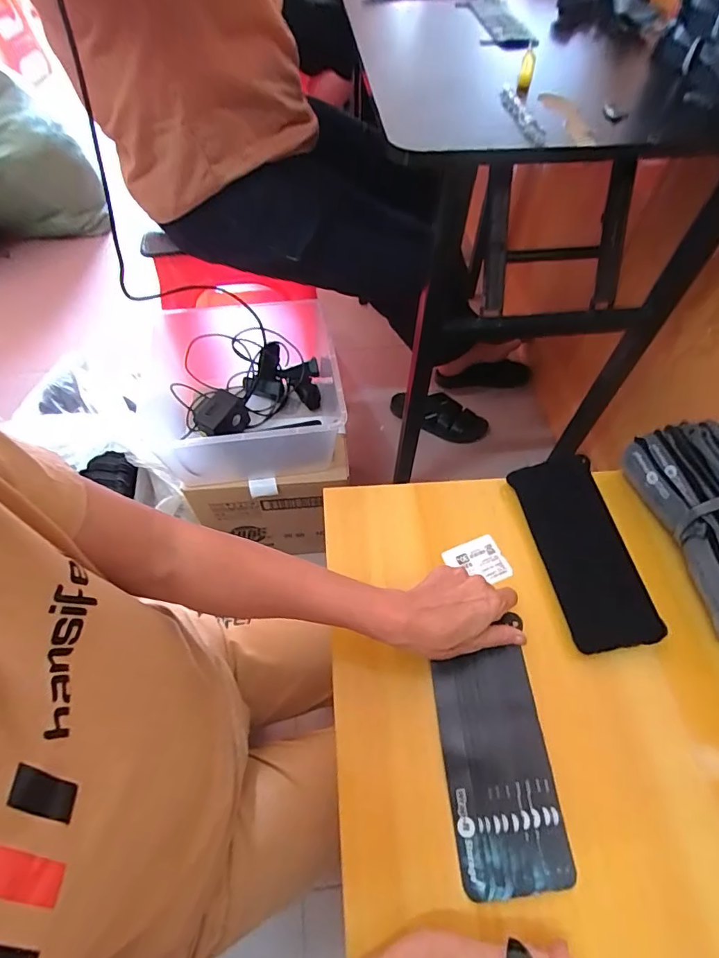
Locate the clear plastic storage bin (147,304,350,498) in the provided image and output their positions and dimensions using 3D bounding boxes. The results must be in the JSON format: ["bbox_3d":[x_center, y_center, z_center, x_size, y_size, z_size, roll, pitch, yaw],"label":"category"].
[{"bbox_3d":[-0.182,-0.148,0.802,0.297,0.151,0.308,-10,57,-7],"label":"clear plastic storage bin"}]

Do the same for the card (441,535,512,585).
[{"bbox_3d":[0.122,0.088,0.483,0.057,0.005,0.049,-23,73,-6],"label":"card"}]

